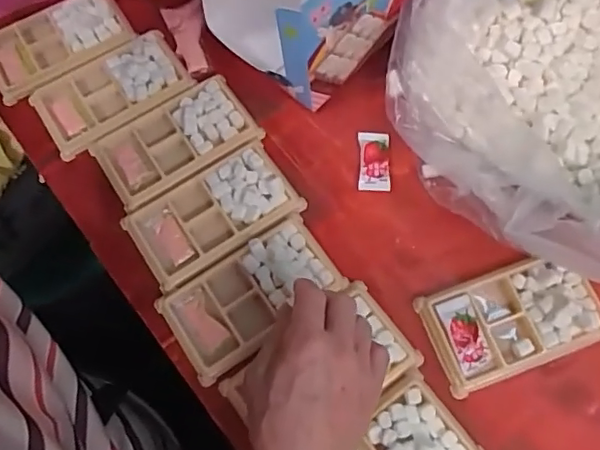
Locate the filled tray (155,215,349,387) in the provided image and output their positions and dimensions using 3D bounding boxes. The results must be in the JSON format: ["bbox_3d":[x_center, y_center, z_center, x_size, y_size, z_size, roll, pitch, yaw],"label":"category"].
[{"bbox_3d":[-0.039,0.056,0.448,0.137,0.015,0.076,-32,72,-10],"label":"filled tray"}]

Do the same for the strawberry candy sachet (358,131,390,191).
[{"bbox_3d":[0.065,-0.056,0.492,0.027,0.008,0.057,2,69,3],"label":"strawberry candy sachet"}]

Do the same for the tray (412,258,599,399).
[{"bbox_3d":[0.167,0.072,0.436,0.131,0.018,0.076,-19,70,-5],"label":"tray"}]

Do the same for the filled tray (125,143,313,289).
[{"bbox_3d":[-0.074,-0.011,0.478,0.137,0.012,0.076,-32,72,-10],"label":"filled tray"}]

